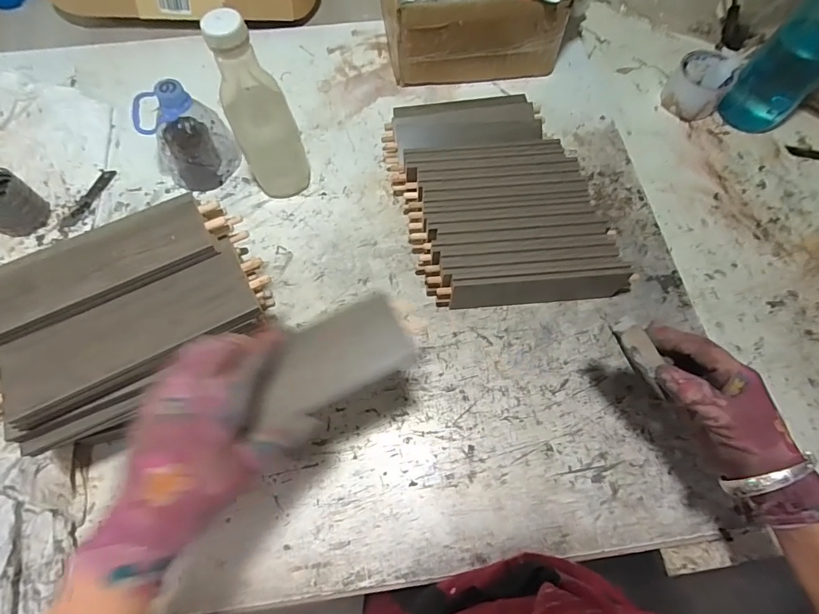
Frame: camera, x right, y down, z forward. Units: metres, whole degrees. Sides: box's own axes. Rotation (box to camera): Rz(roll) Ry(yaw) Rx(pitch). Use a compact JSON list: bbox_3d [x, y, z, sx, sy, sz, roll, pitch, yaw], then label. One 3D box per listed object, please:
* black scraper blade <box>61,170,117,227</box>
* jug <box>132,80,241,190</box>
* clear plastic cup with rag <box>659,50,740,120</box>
[{"bbox_3d":[-0.439,-0.150,0.585,0.017,0.005,0.098,22,68,8],"label":"black scraper blade"},{"bbox_3d":[-0.290,-0.224,0.551,0.097,0.123,0.088,-31,71,-12],"label":"jug"},{"bbox_3d":[0.445,-0.340,0.661,0.081,0.064,0.085,0,68,0],"label":"clear plastic cup with rag"}]

